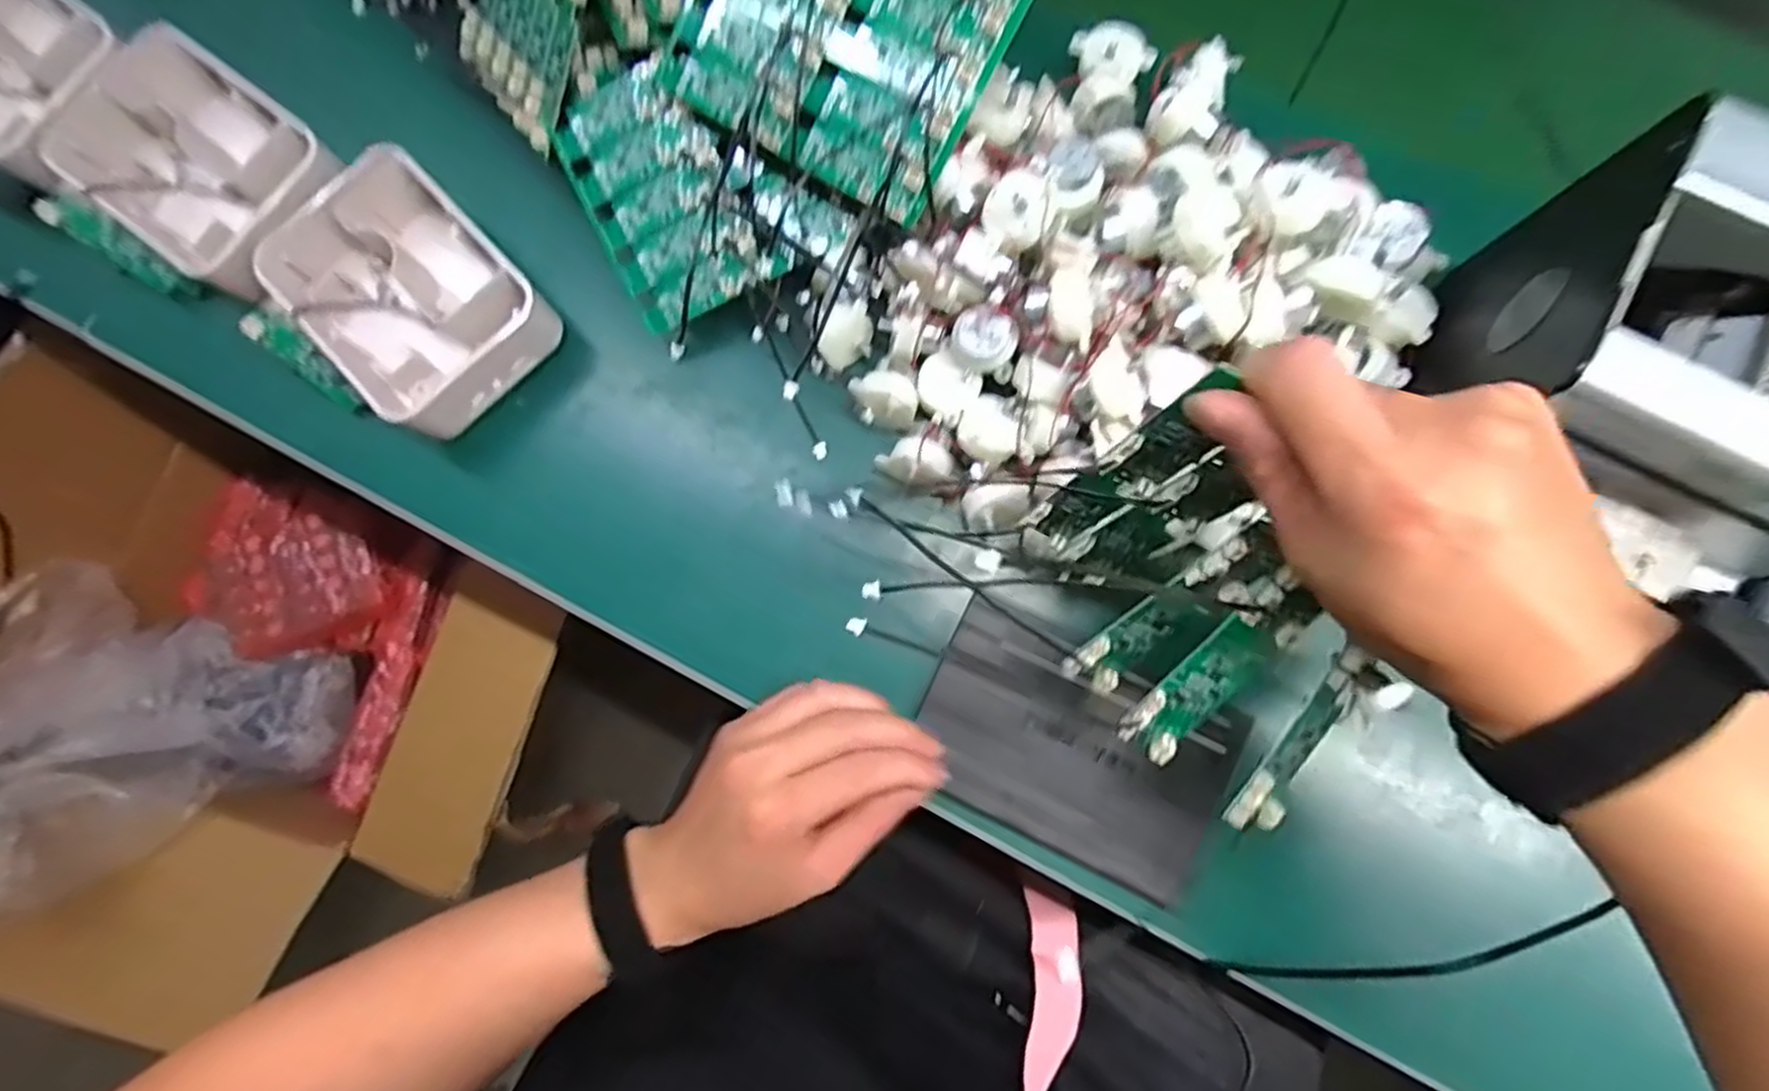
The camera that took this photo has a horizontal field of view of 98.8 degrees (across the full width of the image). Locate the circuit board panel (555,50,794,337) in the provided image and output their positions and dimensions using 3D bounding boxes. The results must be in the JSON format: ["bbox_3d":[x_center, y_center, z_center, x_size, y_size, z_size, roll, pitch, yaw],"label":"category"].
[{"bbox_3d":[-0.115,-0.177,0.390,0.077,0.006,0.119,-31,95,9],"label":"circuit board panel"}]

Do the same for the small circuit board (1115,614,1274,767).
[{"bbox_3d":[0.120,0.056,0.293,0.025,0.012,0.068,35,119,8],"label":"small circuit board"}]

